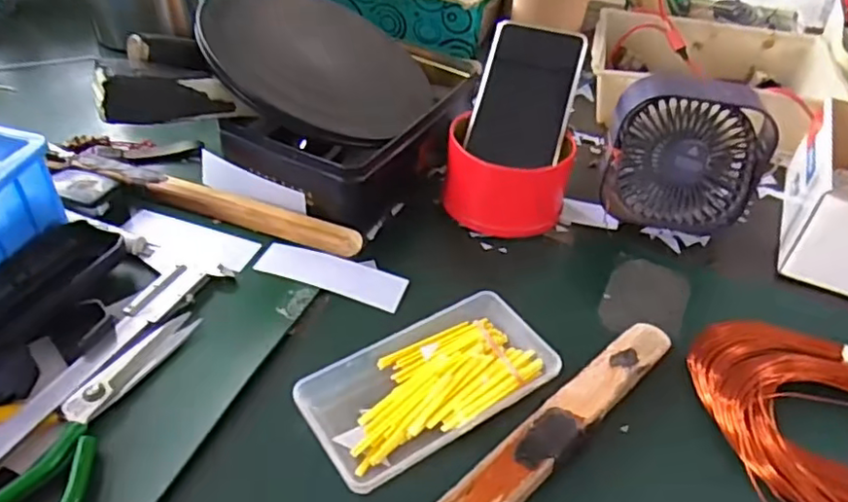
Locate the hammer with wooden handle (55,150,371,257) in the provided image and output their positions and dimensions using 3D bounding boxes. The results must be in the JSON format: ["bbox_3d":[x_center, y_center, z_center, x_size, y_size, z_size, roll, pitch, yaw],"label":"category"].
[{"bbox_3d":[-0.179,-0.046,0.502,0.279,0.019,0.033,16,45,14],"label":"hammer with wooden handle"}]

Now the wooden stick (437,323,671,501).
[{"bbox_3d":[0.057,0.115,0.347,0.274,0.013,0.030,-32,53,-31],"label":"wooden stick"}]

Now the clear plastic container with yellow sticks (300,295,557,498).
[{"bbox_3d":[0.004,0.081,0.387,0.150,0.018,0.077,-24,50,-26],"label":"clear plastic container with yellow sticks"}]

